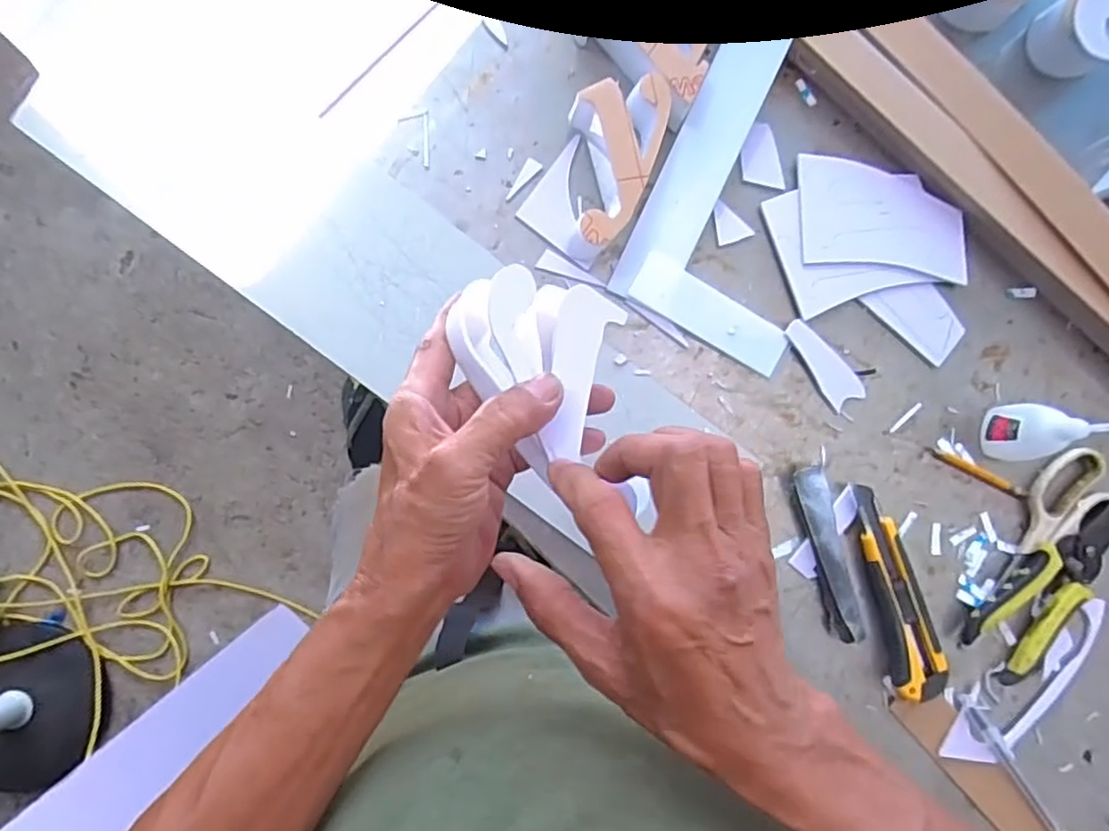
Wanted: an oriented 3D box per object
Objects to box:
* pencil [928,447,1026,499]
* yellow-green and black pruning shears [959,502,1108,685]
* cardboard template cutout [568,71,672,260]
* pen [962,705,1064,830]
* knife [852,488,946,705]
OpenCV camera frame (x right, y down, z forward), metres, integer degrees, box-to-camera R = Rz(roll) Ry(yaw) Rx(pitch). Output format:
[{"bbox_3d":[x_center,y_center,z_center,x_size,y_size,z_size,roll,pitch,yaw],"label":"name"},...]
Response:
[{"bbox_3d":[0.342,0.046,0.534,0.090,0.005,0.007,26,84,-2],"label":"pencil"},{"bbox_3d":[0.397,0.133,0.524,0.166,0.023,0.059,-44,90,-7],"label":"yellow-green and black pruning shears"},{"bbox_3d":[0.039,-0.193,0.503,0.066,0.048,0.135,17,84,-3],"label":"cardboard template cutout"},{"bbox_3d":[0.363,0.282,0.512,0.016,0.011,0.140,-38,89,-7],"label":"pen"},{"bbox_3d":[0.267,0.135,0.515,0.037,0.018,0.162,-11,86,-6],"label":"knife"}]

